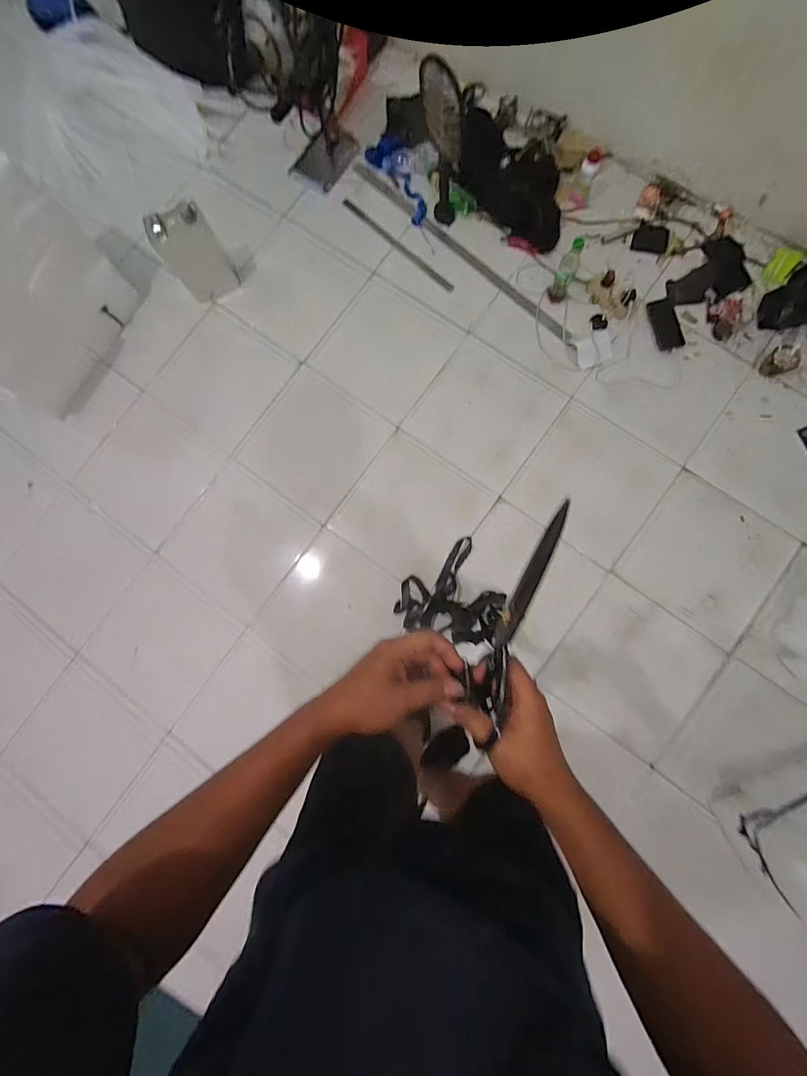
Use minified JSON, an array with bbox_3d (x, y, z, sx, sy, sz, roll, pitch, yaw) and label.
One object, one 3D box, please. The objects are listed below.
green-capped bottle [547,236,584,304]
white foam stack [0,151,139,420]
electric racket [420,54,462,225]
[{"bbox_3d":[0.490,-0.802,1.177,0.057,0.212,0.061,0,85,4],"label":"green-capped bottle"},{"bbox_3d":[-1.120,-0.698,1.142,0.175,0.513,0.534,23,85,6],"label":"white foam stack"},{"bbox_3d":[0.114,-1.122,1.155,0.071,0.399,0.154,-29,84,1],"label":"electric racket"}]

